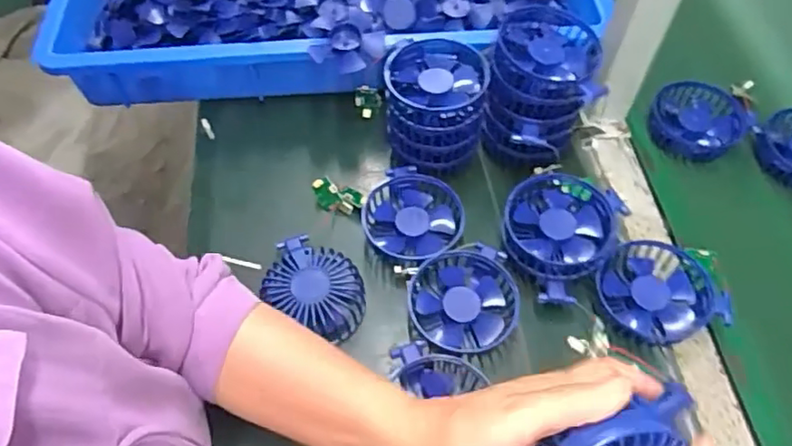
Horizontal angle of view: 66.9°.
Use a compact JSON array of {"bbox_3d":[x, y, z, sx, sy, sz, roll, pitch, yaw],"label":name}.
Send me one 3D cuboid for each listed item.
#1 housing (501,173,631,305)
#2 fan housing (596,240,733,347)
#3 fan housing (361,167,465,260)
[{"bbox_3d":[0.137,0.007,0.517,0.094,0.033,0.104,31,61,17],"label":"housing"},{"bbox_3d":[0.217,0.060,0.504,0.098,0.035,0.085,-10,58,-8],"label":"fan housing"},{"bbox_3d":[0.014,-0.003,0.544,0.091,0.032,0.082,32,62,20],"label":"fan housing"}]

